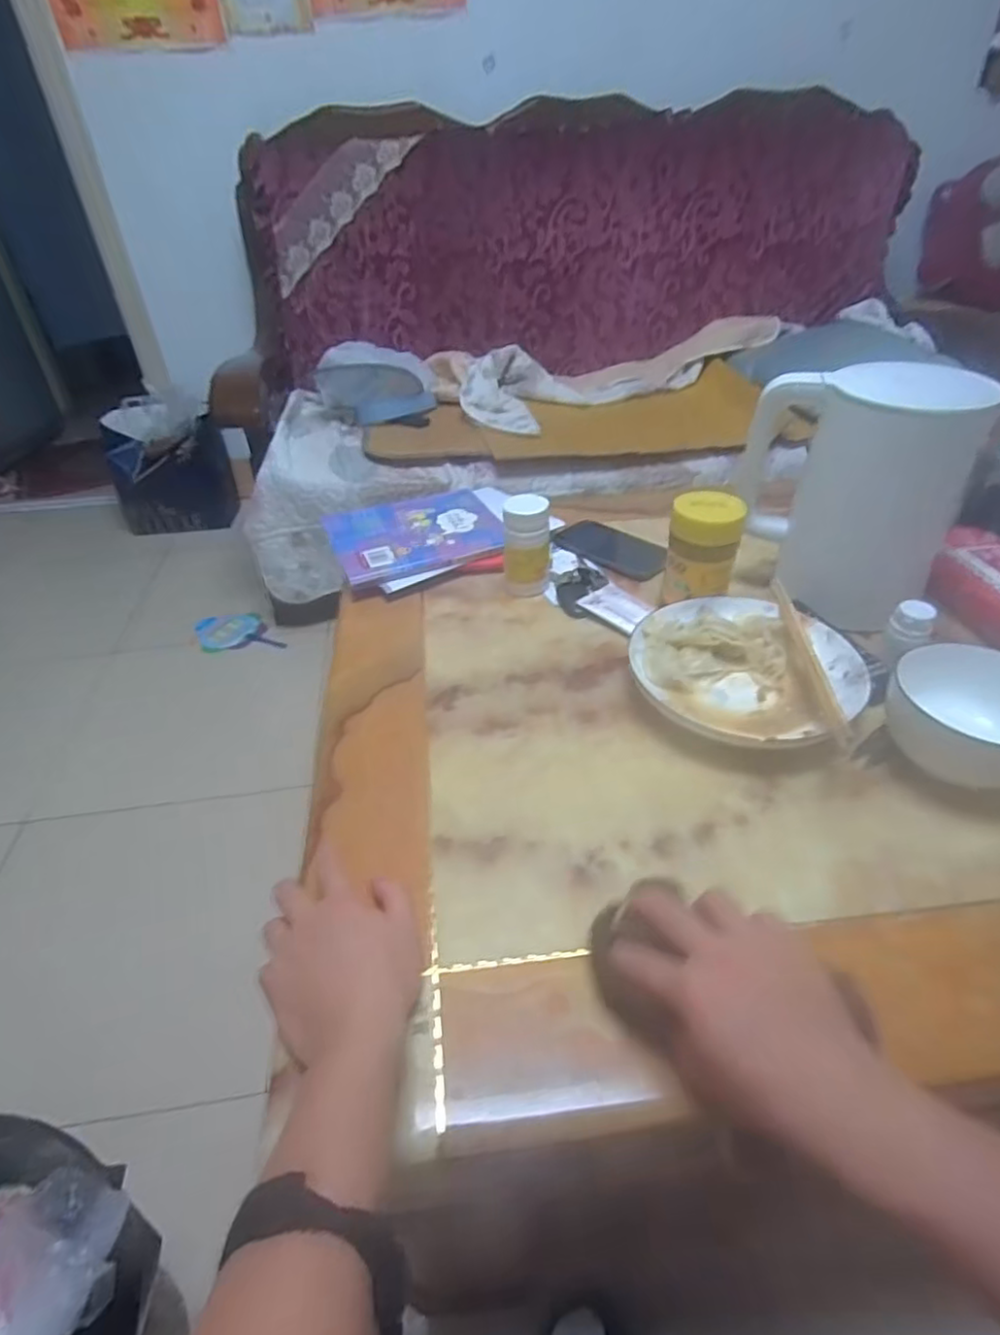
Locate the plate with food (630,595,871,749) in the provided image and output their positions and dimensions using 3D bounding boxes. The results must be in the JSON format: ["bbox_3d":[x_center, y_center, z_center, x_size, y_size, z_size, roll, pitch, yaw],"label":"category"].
[{"bbox_3d":[0.228,0.003,0.607,0.200,0.050,0.201,-2,39,2],"label":"plate with food"}]

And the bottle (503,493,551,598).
[{"bbox_3d":[0.030,-0.138,0.731,0.051,0.099,0.047,-3,39,1],"label":"bottle"}]

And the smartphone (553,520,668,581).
[{"bbox_3d":[0.145,-0.151,0.821,0.079,0.011,0.148,-32,47,-31],"label":"smartphone"}]

